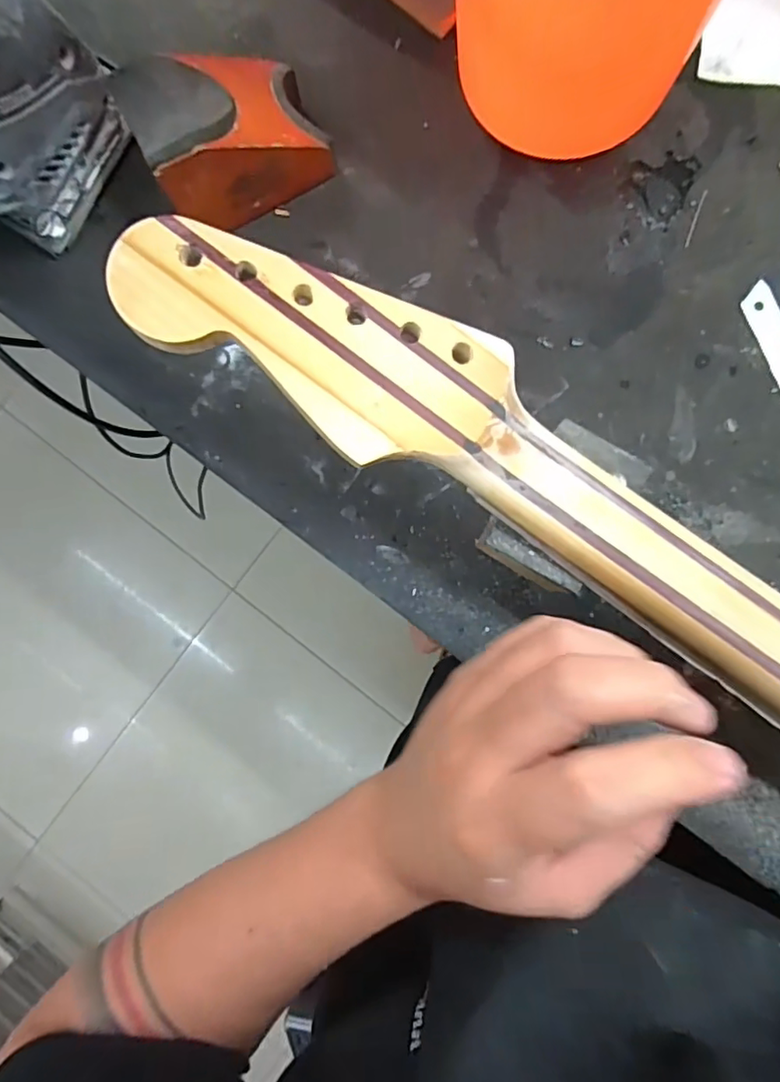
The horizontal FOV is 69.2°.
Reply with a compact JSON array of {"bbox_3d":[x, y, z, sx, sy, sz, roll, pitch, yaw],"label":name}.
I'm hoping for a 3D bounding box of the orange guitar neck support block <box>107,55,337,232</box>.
[{"bbox_3d":[-0.087,-0.226,0.316,0.095,0.063,0.070,-30,85,1],"label":"orange guitar neck support block"}]

